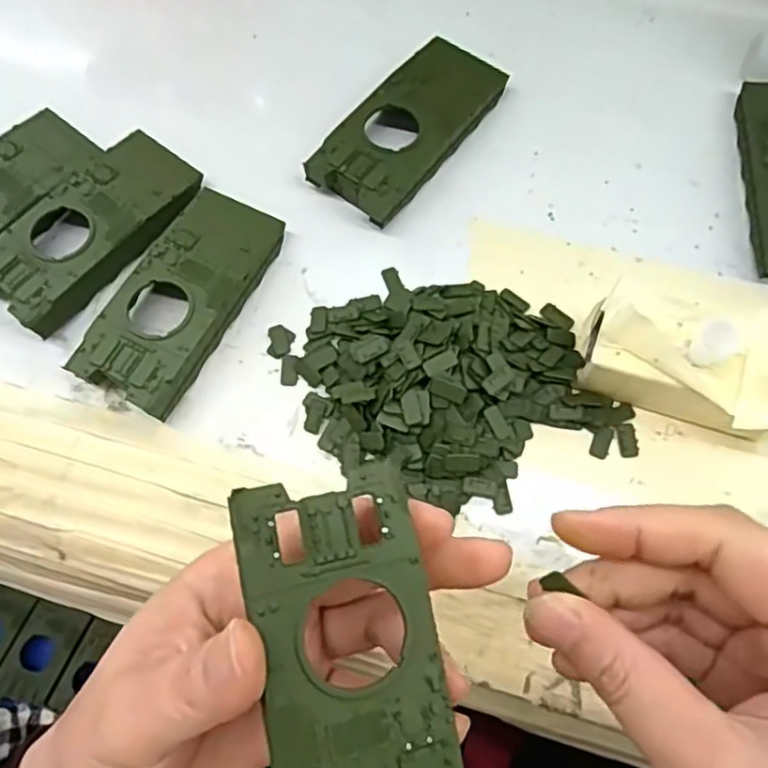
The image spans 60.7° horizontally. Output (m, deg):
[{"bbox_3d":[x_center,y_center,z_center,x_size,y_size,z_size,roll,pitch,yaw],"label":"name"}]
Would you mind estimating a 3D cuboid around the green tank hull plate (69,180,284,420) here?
[{"bbox_3d":[-0.089,-0.038,0.291,0.045,0.020,0.102,24,73,11],"label":"green tank hull plate"}]

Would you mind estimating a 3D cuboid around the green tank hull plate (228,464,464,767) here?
[{"bbox_3d":[-0.007,0.076,0.163,0.045,0.004,0.103,-9,82,-17],"label":"green tank hull plate"}]

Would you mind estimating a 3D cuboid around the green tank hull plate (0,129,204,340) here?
[{"bbox_3d":[-0.134,-0.072,0.304,0.051,0.017,0.102,39,76,14],"label":"green tank hull plate"}]

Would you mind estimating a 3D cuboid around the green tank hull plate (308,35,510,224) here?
[{"bbox_3d":[0.012,-0.123,0.317,0.045,0.021,0.101,36,76,14],"label":"green tank hull plate"}]

